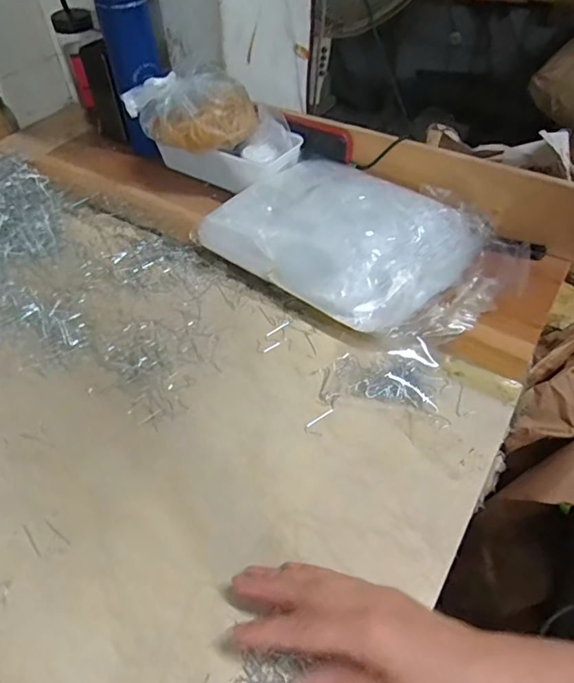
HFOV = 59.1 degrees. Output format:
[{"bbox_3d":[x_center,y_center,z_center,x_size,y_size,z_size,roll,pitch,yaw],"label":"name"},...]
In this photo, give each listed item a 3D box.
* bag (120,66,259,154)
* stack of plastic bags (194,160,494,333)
[{"bbox_3d":[-0.118,-0.287,0.629,0.143,0.068,0.093,-20,52,-15],"label":"bag"},{"bbox_3d":[0.057,-0.124,0.572,0.270,0.072,0.195,31,56,25],"label":"stack of plastic bags"}]

